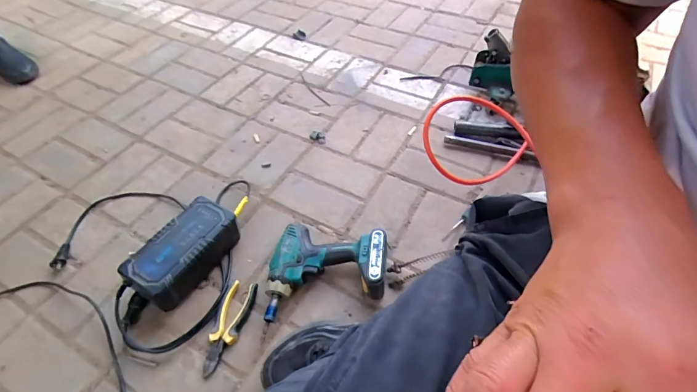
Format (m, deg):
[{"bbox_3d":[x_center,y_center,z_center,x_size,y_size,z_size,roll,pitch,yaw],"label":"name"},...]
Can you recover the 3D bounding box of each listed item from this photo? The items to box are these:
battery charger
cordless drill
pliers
[{"bbox_3d":[-0.296,0.104,0.677,0.101,0.086,0.196,27,57,20],"label":"battery charger"},{"bbox_3d":[-0.040,0.138,0.647,0.204,0.075,0.183,6,53,6],"label":"cordless drill"},{"bbox_3d":[-0.202,0.220,0.626,0.048,0.017,0.157,10,52,9],"label":"pliers"}]

